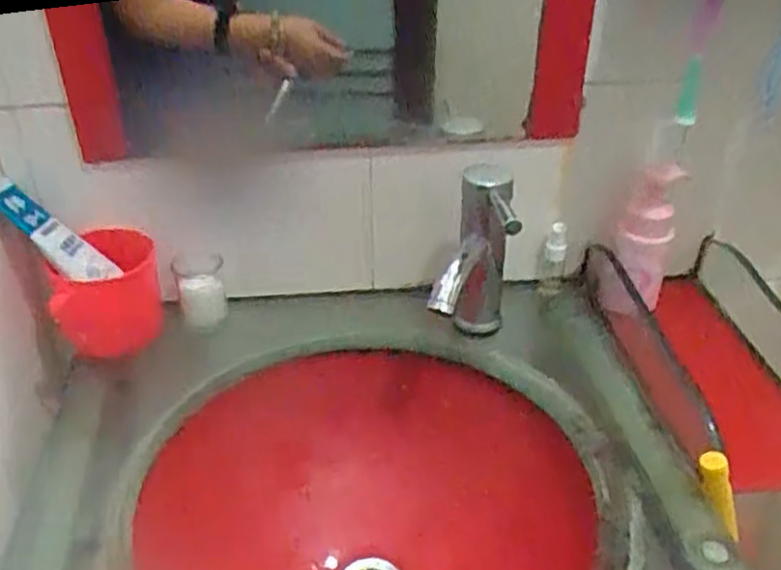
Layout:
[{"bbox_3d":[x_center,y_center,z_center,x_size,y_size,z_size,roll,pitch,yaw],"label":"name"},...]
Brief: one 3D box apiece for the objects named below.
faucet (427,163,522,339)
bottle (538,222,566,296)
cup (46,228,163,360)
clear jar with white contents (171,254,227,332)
[{"bbox_3d":[0.083,-0.011,0.717,0.062,0.168,0.139,9,35,14],"label":"faucet"},{"bbox_3d":[0.181,-0.031,0.821,0.023,0.086,0.020,9,35,14],"label":"bottle"},{"bbox_3d":[-0.281,0.011,0.742,0.103,0.092,0.102,-11,35,-15],"label":"cup"},{"bbox_3d":[-0.198,0.005,0.766,0.048,0.077,0.048,0,34,0],"label":"clear jar with white contents"}]

